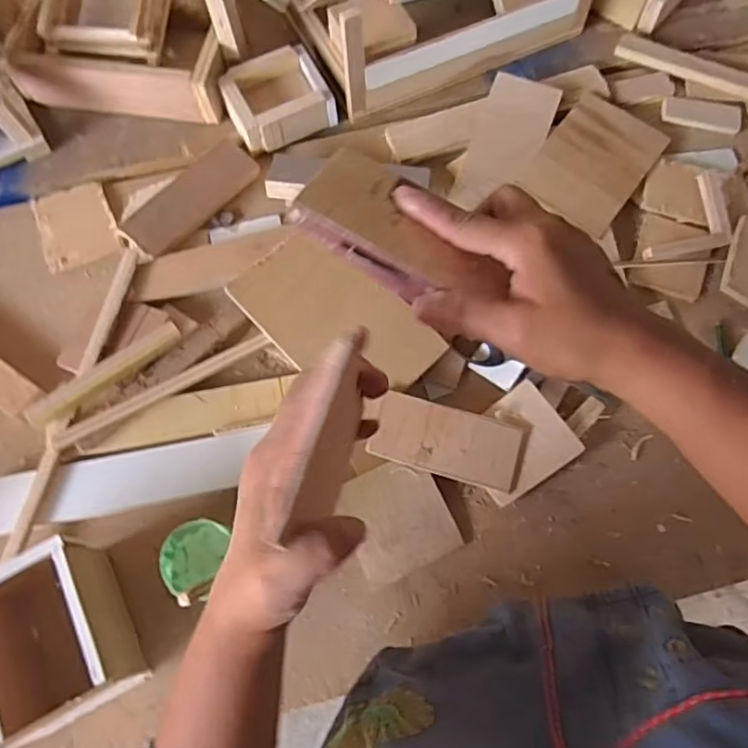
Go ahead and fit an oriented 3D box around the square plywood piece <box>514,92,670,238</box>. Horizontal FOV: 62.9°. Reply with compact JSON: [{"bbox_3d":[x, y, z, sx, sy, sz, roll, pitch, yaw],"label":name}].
[{"bbox_3d":[0.221,-0.214,0.615,0.098,0.005,0.149,36,71,8],"label":"square plywood piece"}]

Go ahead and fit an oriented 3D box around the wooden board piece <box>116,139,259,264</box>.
[{"bbox_3d":[-0.184,-0.173,0.608,0.051,0.019,0.150,39,76,14],"label":"wooden board piece"}]

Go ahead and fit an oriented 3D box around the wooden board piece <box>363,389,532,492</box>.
[{"bbox_3d":[0.063,0.058,0.522,0.124,0.004,0.056,15,83,3],"label":"wooden board piece"}]

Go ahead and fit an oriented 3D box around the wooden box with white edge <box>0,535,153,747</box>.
[{"bbox_3d":[-0.231,0.192,0.452,0.087,0.078,0.118,-26,72,-8],"label":"wooden box with white edge"}]

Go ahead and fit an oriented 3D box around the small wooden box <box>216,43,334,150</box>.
[{"bbox_3d":[-0.101,-0.288,0.639,0.106,0.036,0.094,-26,72,-8],"label":"small wooden box"}]

